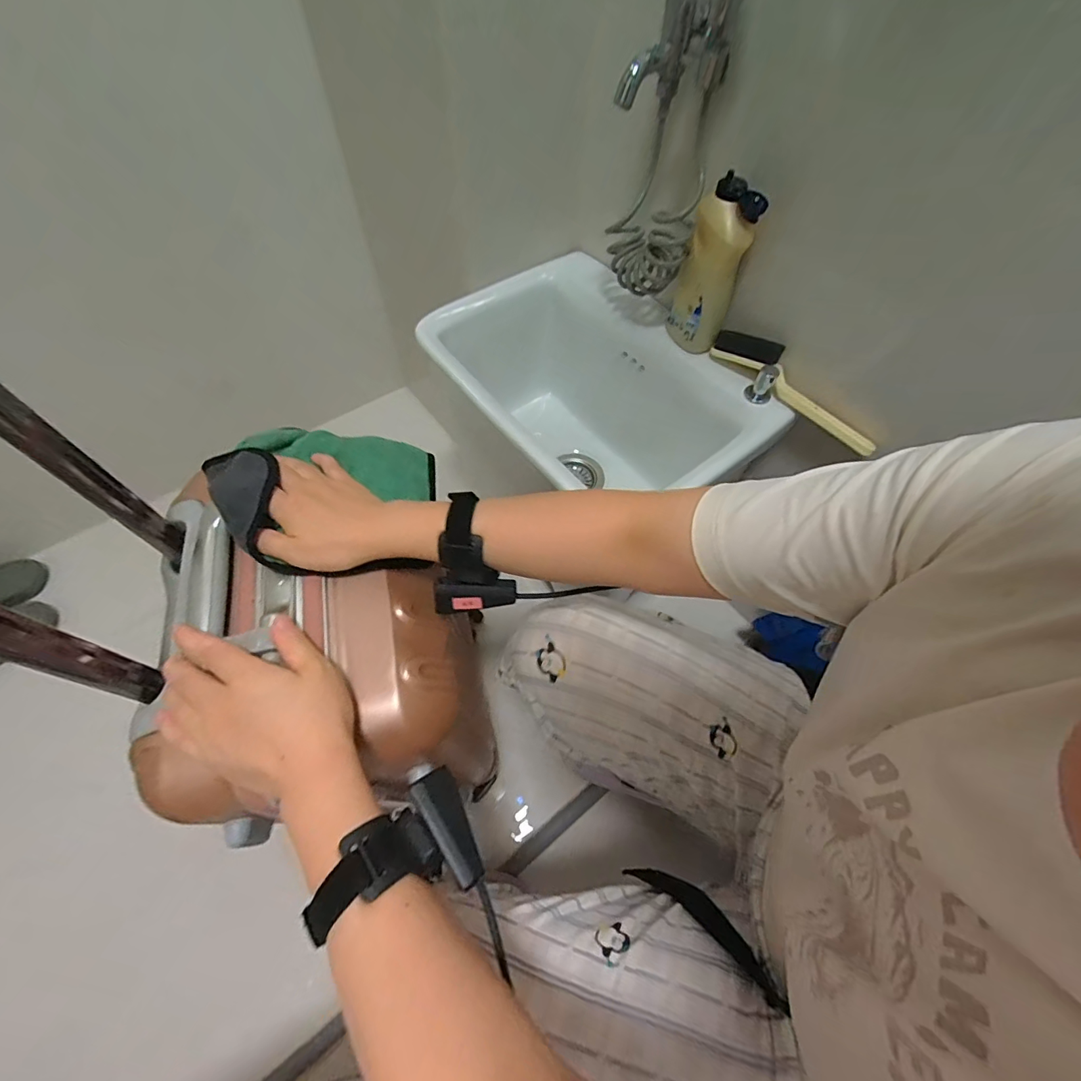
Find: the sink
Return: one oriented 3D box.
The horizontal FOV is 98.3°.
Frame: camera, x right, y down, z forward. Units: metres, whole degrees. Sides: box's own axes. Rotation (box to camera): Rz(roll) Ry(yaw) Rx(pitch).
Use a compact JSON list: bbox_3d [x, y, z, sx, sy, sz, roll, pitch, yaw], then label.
[{"bbox_3d":[0.057,-0.169,0.736,0.302,0.287,0.454,-31,65,-21],"label":"sink"}]

